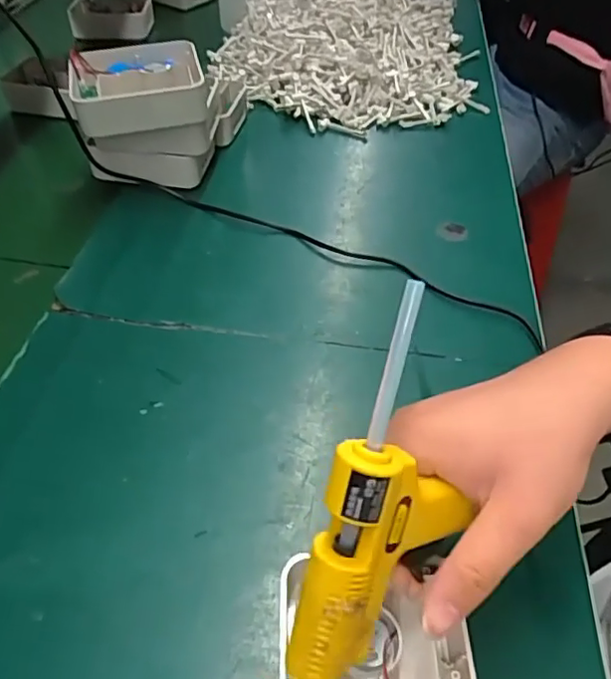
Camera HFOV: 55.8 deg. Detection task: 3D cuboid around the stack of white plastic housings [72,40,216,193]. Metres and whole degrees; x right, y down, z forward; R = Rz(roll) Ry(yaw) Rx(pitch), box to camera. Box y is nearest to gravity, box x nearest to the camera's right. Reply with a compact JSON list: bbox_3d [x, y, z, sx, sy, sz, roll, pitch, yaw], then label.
[{"bbox_3d":[-0.168,-0.226,0.612,0.128,0.125,0.094,-11,49,-13],"label":"stack of white plastic housings"}]

